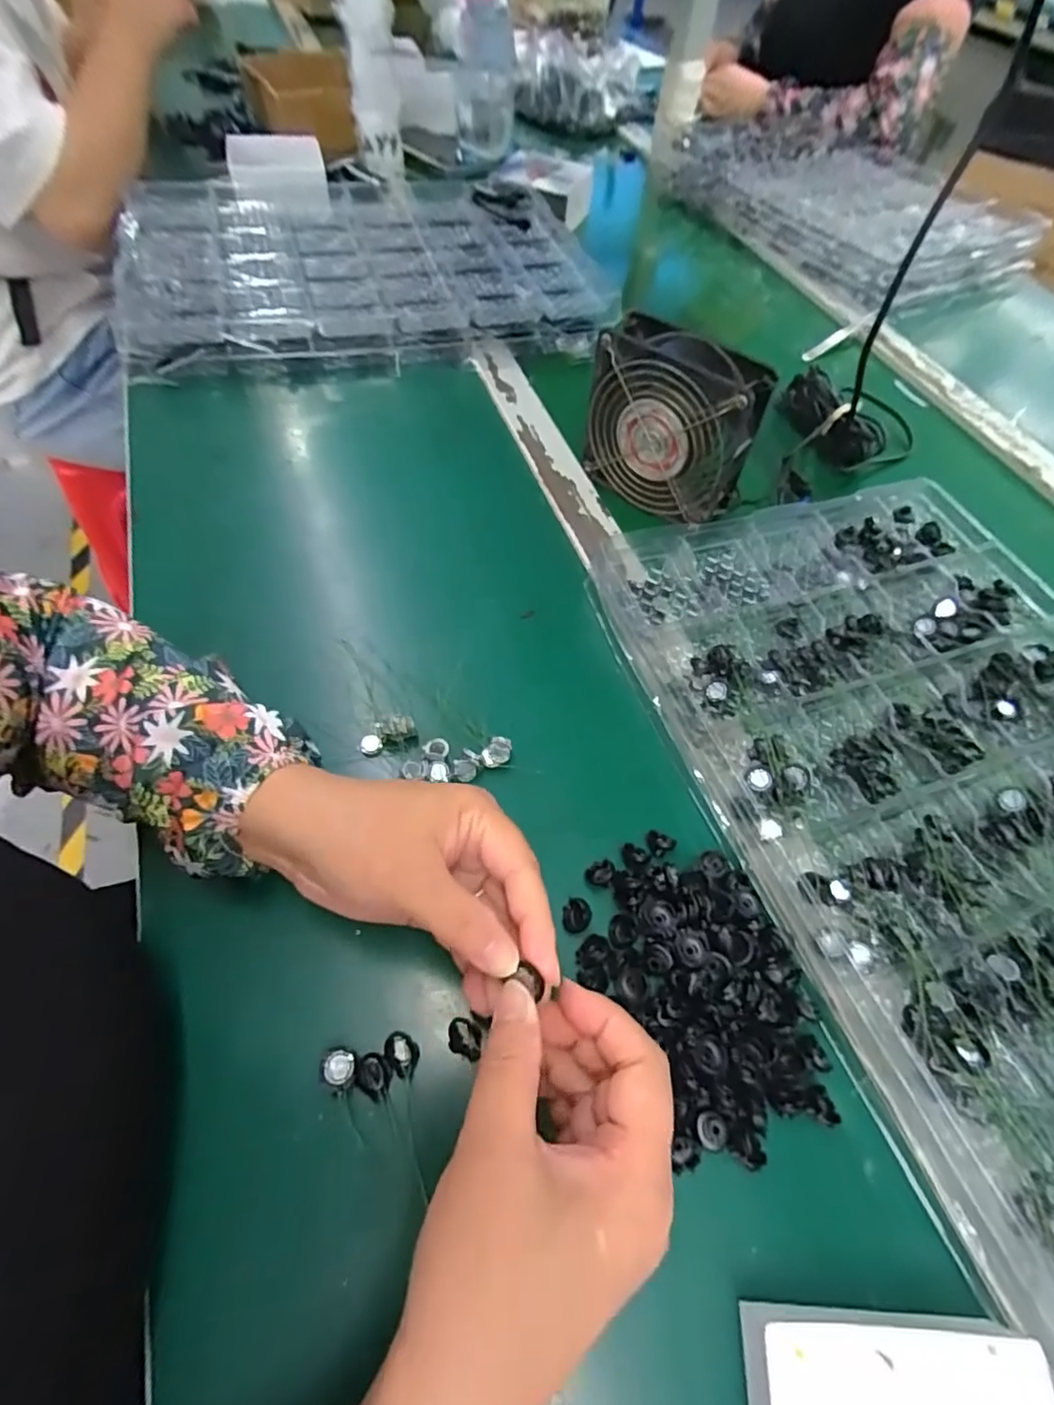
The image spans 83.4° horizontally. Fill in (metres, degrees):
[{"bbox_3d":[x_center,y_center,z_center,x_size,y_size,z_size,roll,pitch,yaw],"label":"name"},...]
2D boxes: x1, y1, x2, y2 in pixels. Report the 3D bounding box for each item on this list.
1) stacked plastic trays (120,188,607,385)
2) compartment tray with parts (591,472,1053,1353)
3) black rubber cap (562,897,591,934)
[{"bbox_3d":[-0.173,-0.469,0.634,0.455,0.044,0.362,-12,58,-12],"label":"stacked plastic trays"},{"bbox_3d":[0.258,0.040,0.340,0.291,0.024,0.440,-16,59,-15],"label":"compartment tray with parts"},{"bbox_3d":[0.025,0.105,0.292,0.015,0.009,0.015,2,56,-3],"label":"black rubber cap"}]

